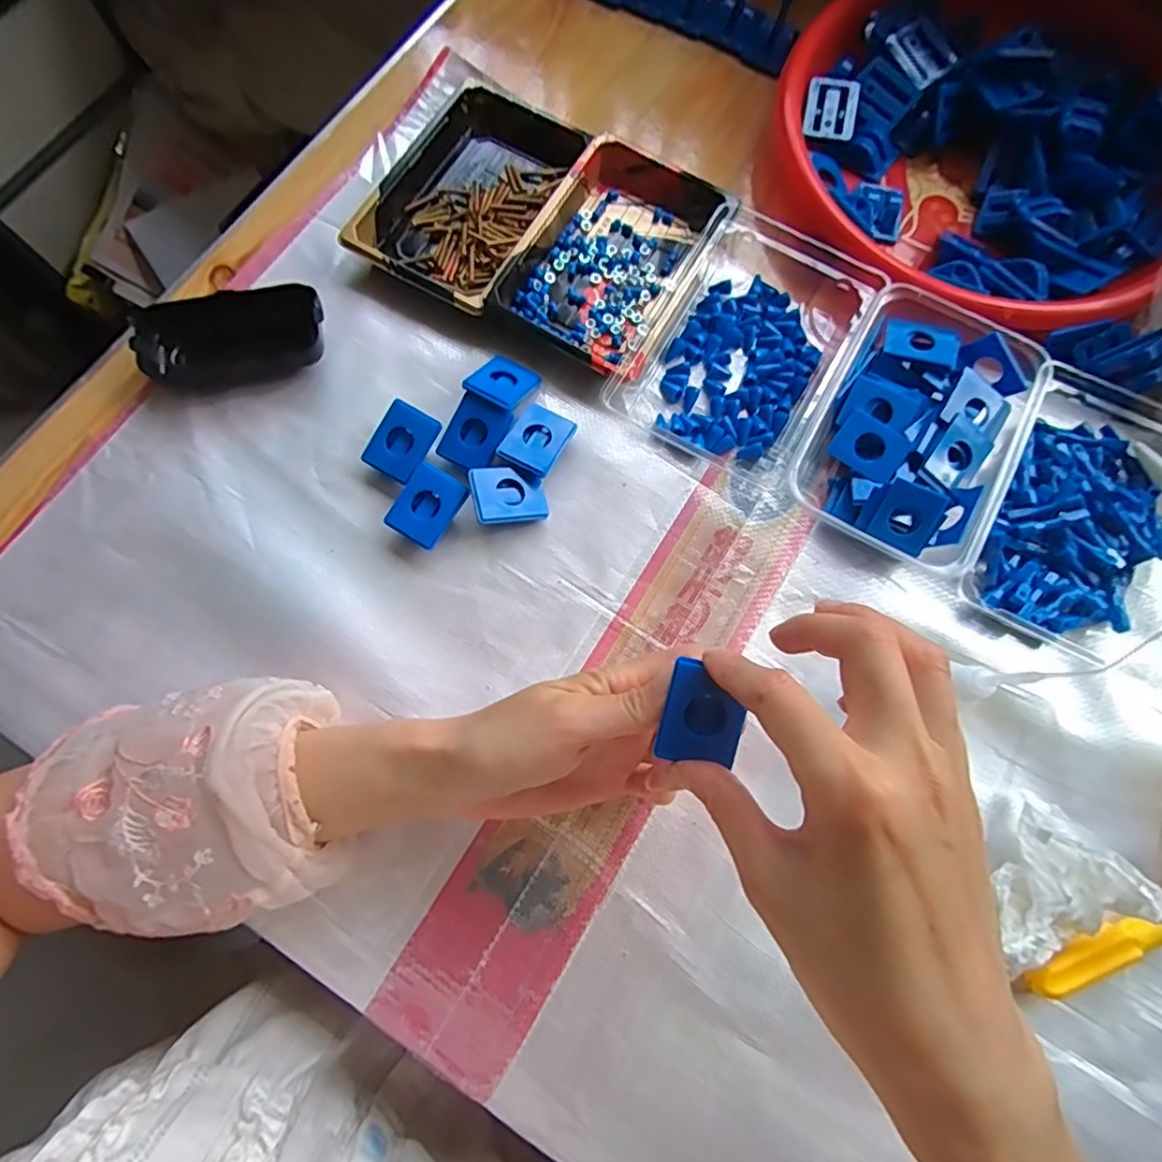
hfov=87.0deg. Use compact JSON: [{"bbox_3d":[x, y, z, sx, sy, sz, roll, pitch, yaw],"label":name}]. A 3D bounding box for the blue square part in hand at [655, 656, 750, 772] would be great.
[{"bbox_3d":[0.052,0.056,0.256,0.032,0.004,0.040,13,94,4],"label":"blue square part in hand"}]

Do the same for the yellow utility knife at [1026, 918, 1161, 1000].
[{"bbox_3d":[0.273,0.183,0.312,0.101,0.017,0.018,-20,76,-6],"label":"yellow utility knife"}]

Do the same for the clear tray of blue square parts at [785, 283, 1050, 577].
[{"bbox_3d":[0.200,-0.091,0.372,0.107,0.036,0.156,27,76,6],"label":"clear tray of blue square parts"}]

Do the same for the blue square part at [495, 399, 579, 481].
[{"bbox_3d":[-0.026,-0.086,0.381,0.033,0.017,0.046,35,77,8],"label":"blue square part"}]

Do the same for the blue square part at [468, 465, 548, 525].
[{"bbox_3d":[-0.043,-0.052,0.368,0.045,0.005,0.035,-8,81,-23],"label":"blue square part"}]

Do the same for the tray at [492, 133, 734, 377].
[{"bbox_3d":[0.023,-0.215,0.409,0.107,0.028,0.161,30,77,7],"label":"tray"}]

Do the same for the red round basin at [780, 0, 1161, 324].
[{"bbox_3d":[0.283,-0.308,0.422,0.289,0.053,0.281,40,78,9],"label":"red round basin"}]

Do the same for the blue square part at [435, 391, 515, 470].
[{"bbox_3d":[-0.066,-0.090,0.378,0.034,0.004,0.042,28,99,3],"label":"blue square part"}]

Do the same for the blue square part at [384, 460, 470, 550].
[{"bbox_3d":[-0.092,-0.044,0.371,0.035,0.016,0.044,32,77,7],"label":"blue square part"}]

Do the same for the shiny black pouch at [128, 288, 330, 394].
[{"bbox_3d":[-0.219,-0.153,0.387,0.114,0.024,0.052,-8,75,-3],"label":"shiny black pouch"}]

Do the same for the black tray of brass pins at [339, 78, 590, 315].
[{"bbox_3d":[-0.074,-0.266,0.422,0.108,0.022,0.165,29,76,6],"label":"black tray of brass pins"}]

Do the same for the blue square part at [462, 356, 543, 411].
[{"bbox_3d":[-0.048,-0.124,0.383,0.034,0.004,0.043,31,53,4],"label":"blue square part"}]

